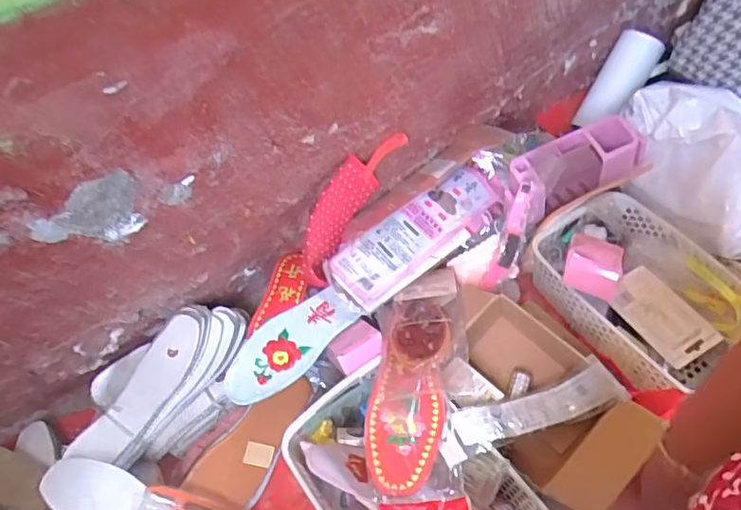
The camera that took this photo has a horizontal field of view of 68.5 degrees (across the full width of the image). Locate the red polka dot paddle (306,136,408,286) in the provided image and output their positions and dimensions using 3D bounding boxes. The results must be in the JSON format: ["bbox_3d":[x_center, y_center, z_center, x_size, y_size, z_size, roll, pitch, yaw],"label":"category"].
[{"bbox_3d":[-0.026,-0.073,0.803,0.053,0.106,0.250,31,91,22],"label":"red polka dot paddle"}]

